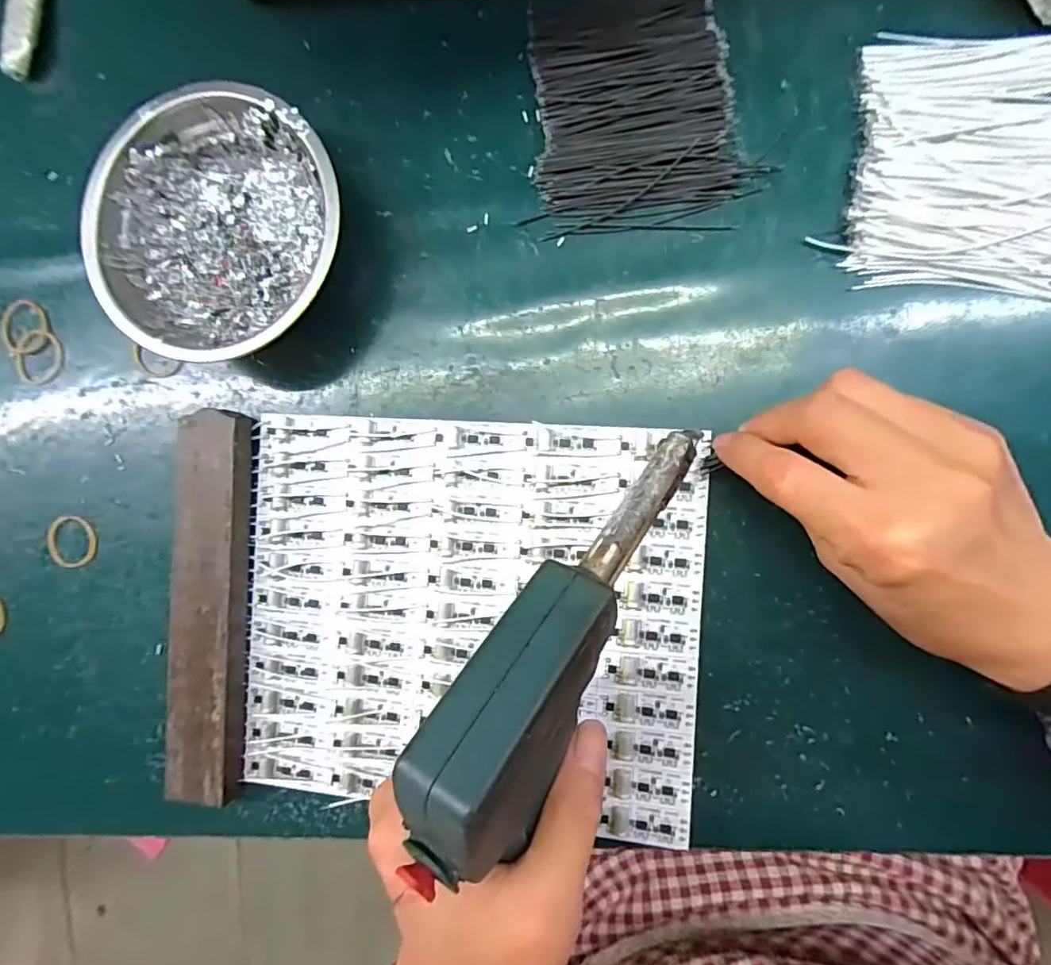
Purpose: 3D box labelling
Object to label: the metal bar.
[{"bbox_3d":[-0.165,0.065,0.292,0.035,0.019,0.200,3,91,7],"label":"metal bar"}]

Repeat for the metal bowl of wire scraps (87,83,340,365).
[{"bbox_3d":[-0.145,-0.124,0.273,0.121,0.045,0.119,0,90,7],"label":"metal bowl of wire scraps"}]

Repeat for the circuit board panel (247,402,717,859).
[{"bbox_3d":[-0.030,0.067,0.279,0.229,0.005,0.193,3,91,7],"label":"circuit board panel"}]

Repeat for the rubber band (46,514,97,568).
[{"bbox_3d":[-0.254,0.033,0.311,0.030,0.006,0.030,0,90,7],"label":"rubber band"}]

